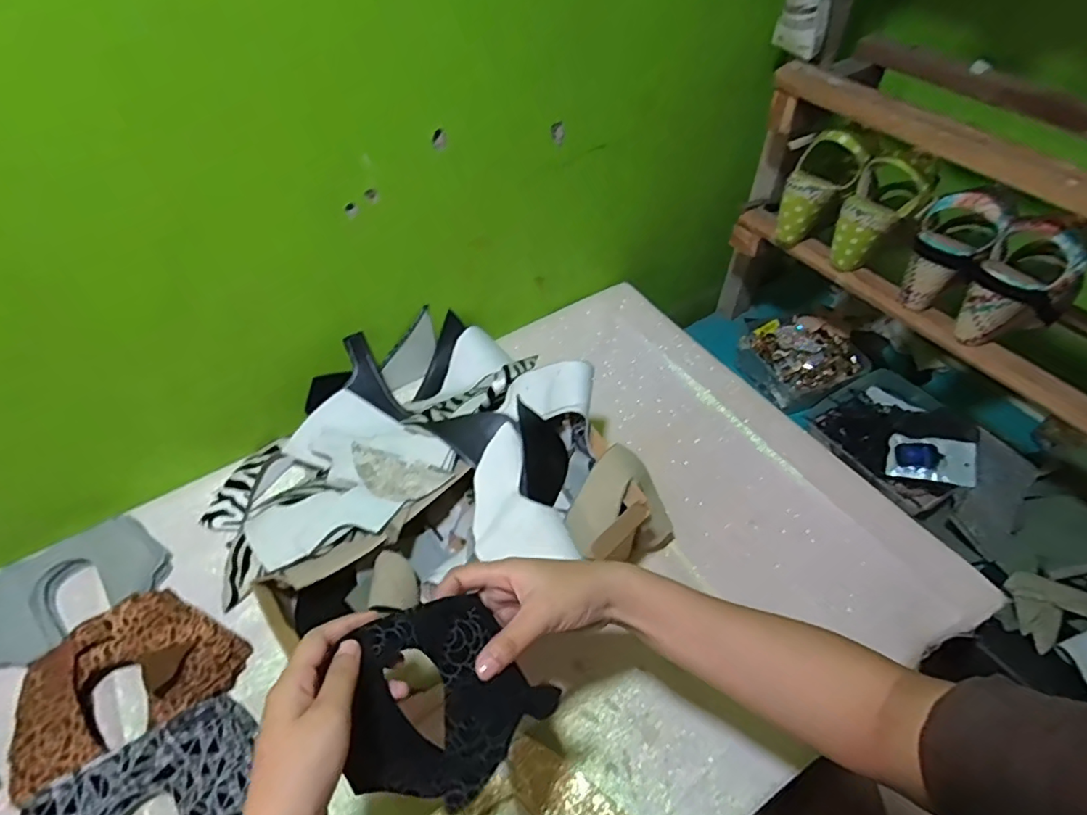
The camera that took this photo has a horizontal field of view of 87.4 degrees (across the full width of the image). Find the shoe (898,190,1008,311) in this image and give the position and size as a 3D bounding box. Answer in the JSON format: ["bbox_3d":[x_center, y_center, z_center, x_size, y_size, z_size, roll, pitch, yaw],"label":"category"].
[{"bbox_3d":[0.457,-0.181,0.642,0.074,0.129,0.085,32,57,24],"label":"shoe"}]

